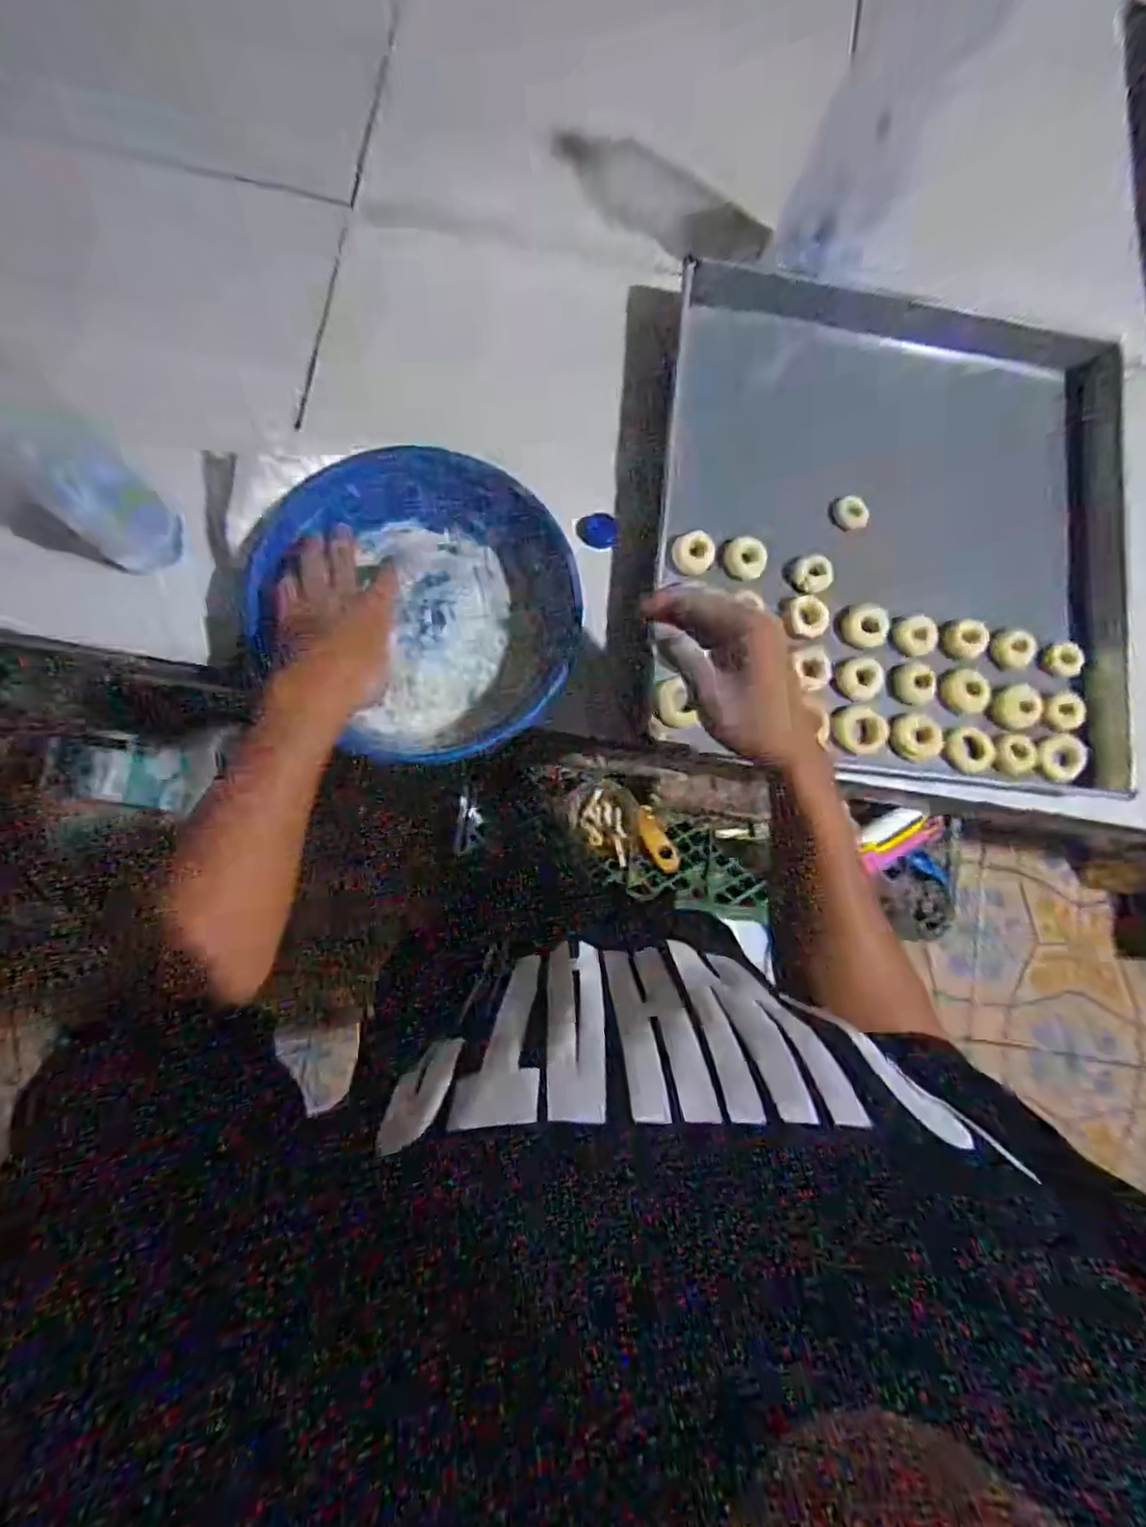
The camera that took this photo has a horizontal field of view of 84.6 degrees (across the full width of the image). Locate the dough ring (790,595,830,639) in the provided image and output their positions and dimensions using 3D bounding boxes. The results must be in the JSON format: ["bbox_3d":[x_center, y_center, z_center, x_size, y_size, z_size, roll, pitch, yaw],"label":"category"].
[{"bbox_3d":[0.220,-0.136,0.589,0.033,0.020,0.041,1,82,-3],"label":"dough ring"}]

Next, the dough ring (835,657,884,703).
[{"bbox_3d":[0.272,-0.080,0.597,0.041,0.012,0.040,0,82,-3],"label":"dough ring"}]

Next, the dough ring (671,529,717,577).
[{"bbox_3d":[0.114,-0.199,0.595,0.039,0.011,0.041,0,82,-3],"label":"dough ring"}]

